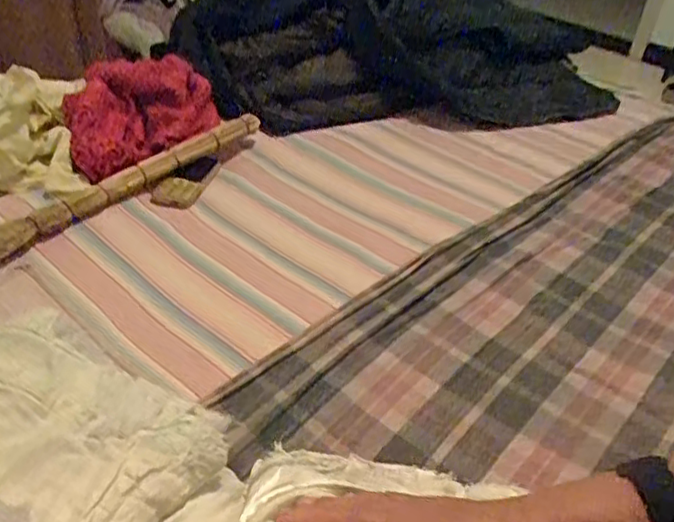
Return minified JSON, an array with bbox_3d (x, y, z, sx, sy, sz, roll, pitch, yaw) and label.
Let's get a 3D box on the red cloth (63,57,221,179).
[{"bbox_3d":[-0.284,-0.219,0.949,0.219,0.087,0.211,-10,41,-17],"label":"red cloth"}]

